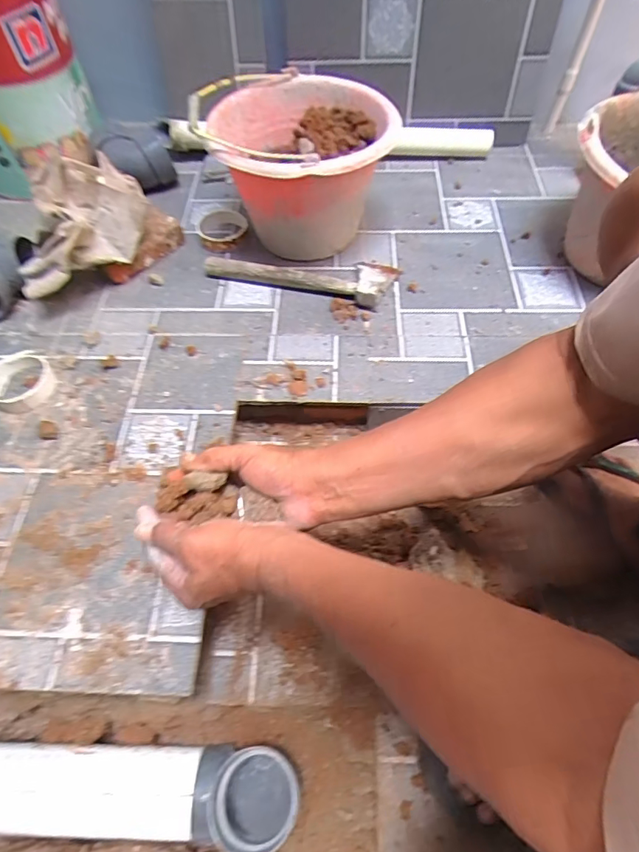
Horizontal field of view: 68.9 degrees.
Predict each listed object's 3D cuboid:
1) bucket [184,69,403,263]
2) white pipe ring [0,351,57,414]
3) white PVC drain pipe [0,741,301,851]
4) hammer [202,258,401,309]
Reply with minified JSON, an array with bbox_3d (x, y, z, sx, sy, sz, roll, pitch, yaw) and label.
[{"bbox_3d":[-0.040,-0.440,0.797,0.297,0.195,0.303,5,59,4],"label":"bucket"},{"bbox_3d":[-0.442,-0.070,0.684,0.099,0.022,0.106,-1,59,1],"label":"white pipe ring"},{"bbox_3d":[-0.440,0.423,0.547,0.822,0.088,0.101,1,58,1],"label":"white PVC drain pipe"},{"bbox_3d":[-0.032,-0.264,0.787,0.317,0.028,0.108,11,60,8],"label":"hammer"}]

